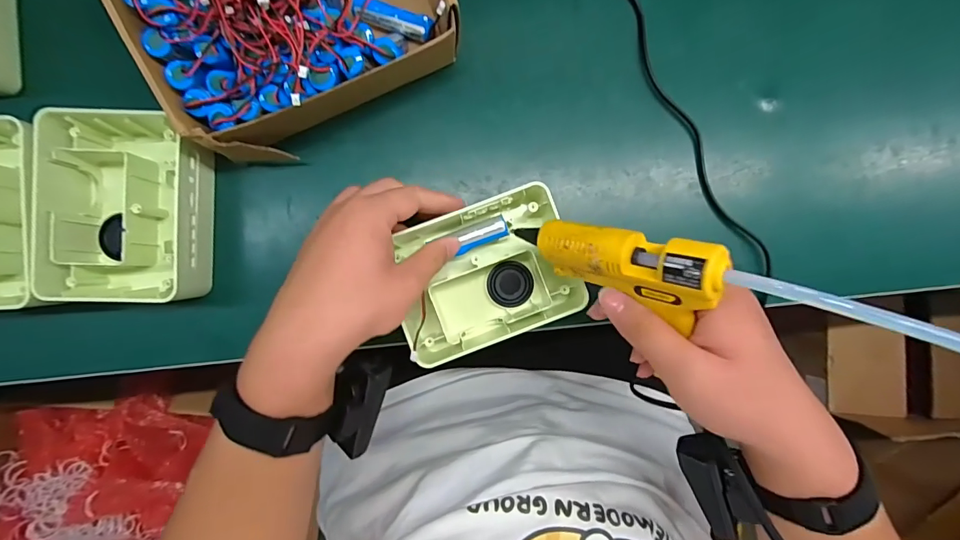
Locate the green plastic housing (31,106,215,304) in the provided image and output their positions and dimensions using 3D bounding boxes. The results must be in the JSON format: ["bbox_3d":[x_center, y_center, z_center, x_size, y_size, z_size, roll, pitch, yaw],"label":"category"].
[{"bbox_3d":[-0.275,-0.049,0.339,0.108,0.051,0.144,1,90,-2],"label":"green plastic housing"}]

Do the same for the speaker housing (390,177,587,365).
[{"bbox_3d":[0.006,0.004,0.351,0.148,0.052,0.111,-19,94,-1],"label":"speaker housing"}]

